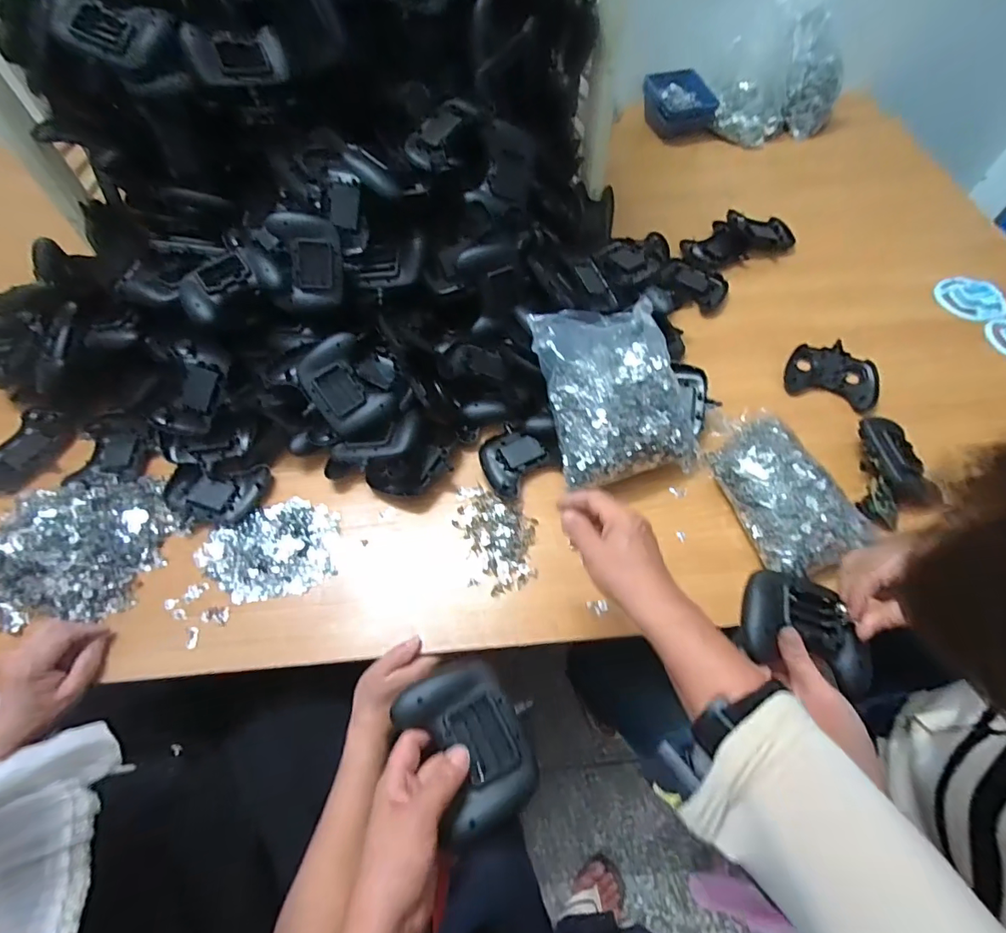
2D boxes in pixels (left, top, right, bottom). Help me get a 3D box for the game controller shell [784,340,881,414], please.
[{"bbox_3d":[0.461,-0.127,0.681,0.120,0.032,0.091,22,61,13],"label":"game controller shell"}]

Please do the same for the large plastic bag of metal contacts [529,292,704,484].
[{"bbox_3d":[0.139,-0.093,0.587,0.170,0.057,0.212,-13,81,0],"label":"large plastic bag of metal contacts"}]

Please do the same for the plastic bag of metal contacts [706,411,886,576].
[{"bbox_3d":[0.328,0.025,0.572,0.117,0.048,0.196,-15,60,-9],"label":"plastic bag of metal contacts"}]

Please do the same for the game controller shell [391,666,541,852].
[{"bbox_3d":[-0.027,0.225,0.391,0.084,0.033,0.116,-29,61,-14],"label":"game controller shell"}]

